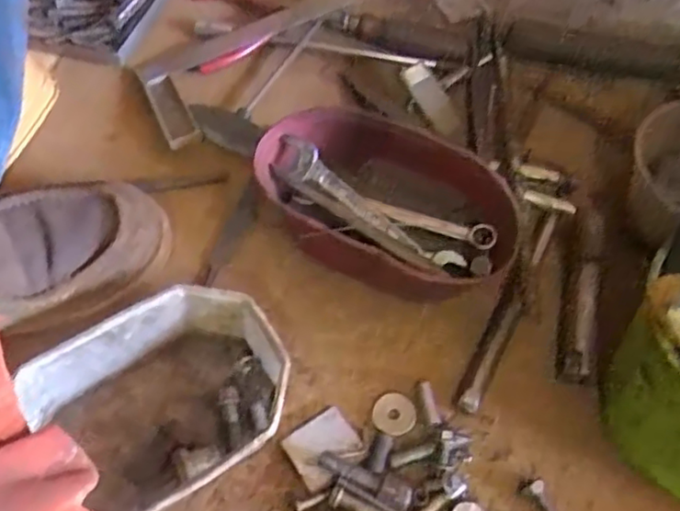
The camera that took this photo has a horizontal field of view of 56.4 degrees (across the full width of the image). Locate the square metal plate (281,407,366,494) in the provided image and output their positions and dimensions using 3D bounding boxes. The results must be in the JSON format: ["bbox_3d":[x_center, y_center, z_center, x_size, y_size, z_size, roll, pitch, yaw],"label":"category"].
[{"bbox_3d":[-0.011,0.137,0.451,0.048,0.004,0.046,-29,59,-15],"label":"square metal plate"}]

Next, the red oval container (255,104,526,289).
[{"bbox_3d":[0.030,-0.034,0.507,0.216,0.093,0.099,21,62,15],"label":"red oval container"}]

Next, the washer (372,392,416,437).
[{"bbox_3d":[0.040,0.116,0.465,0.031,0.004,0.031,-3,62,5],"label":"washer"}]

